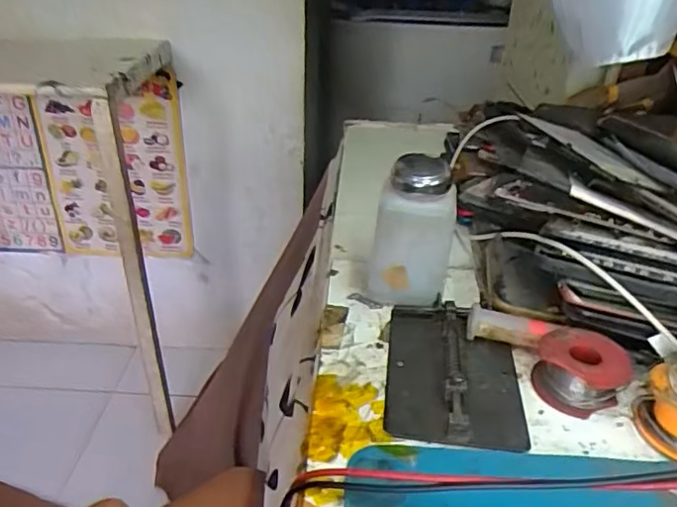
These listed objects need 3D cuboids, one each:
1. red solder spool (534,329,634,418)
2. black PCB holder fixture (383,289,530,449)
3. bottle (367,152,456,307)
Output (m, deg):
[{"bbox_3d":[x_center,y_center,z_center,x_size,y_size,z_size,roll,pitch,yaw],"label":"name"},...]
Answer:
[{"bbox_3d":[0.148,0.069,0.361,0.050,0.026,0.060,18,34,24],"label":"red solder spool"},{"bbox_3d":[0.071,0.069,0.367,0.078,0.014,0.118,6,31,5],"label":"black PCB holder fixture"},{"bbox_3d":[0.051,-0.012,0.417,0.052,0.103,0.041,5,31,3],"label":"bottle"}]

